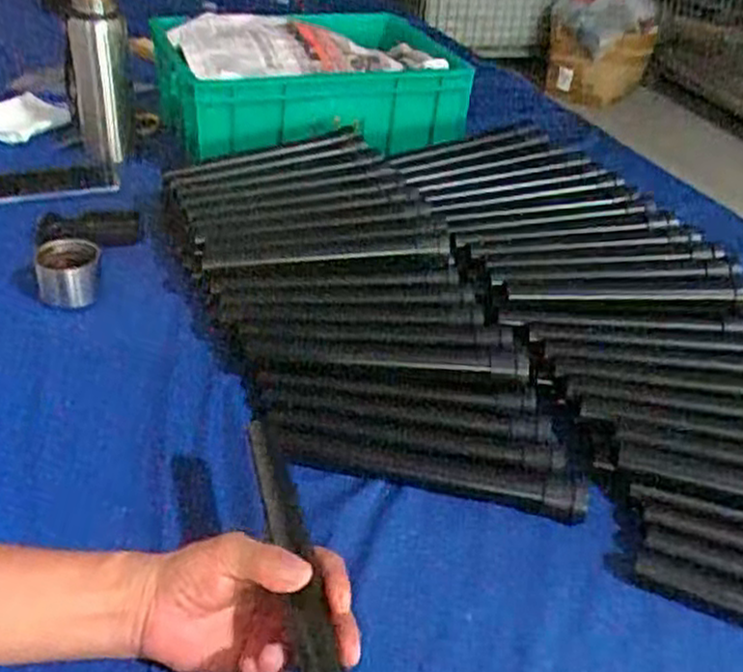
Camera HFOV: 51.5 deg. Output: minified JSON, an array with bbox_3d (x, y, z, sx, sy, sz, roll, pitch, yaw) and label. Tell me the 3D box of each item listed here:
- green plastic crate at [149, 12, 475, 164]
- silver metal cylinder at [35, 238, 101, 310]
[{"bbox_3d":[-0.079,-0.356,1.096,0.409,0.121,0.270,-13,39,-24],"label":"green plastic crate"},{"bbox_3d":[-0.300,-0.061,0.765,0.062,0.046,0.058,-9,38,-19],"label":"silver metal cylinder"}]

